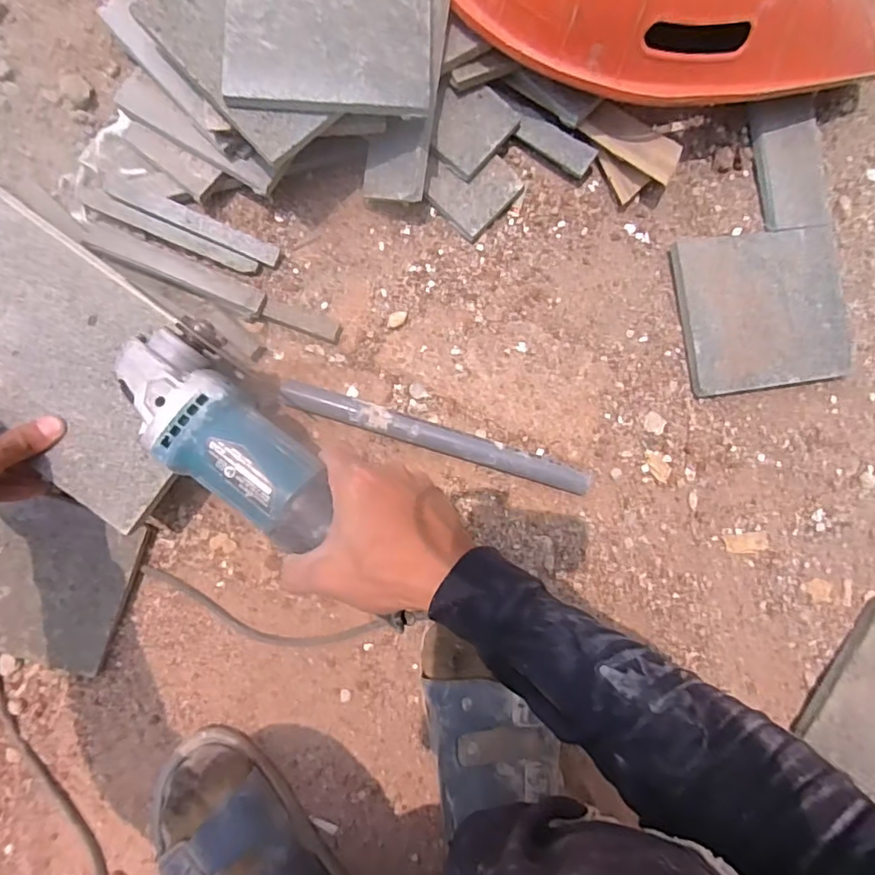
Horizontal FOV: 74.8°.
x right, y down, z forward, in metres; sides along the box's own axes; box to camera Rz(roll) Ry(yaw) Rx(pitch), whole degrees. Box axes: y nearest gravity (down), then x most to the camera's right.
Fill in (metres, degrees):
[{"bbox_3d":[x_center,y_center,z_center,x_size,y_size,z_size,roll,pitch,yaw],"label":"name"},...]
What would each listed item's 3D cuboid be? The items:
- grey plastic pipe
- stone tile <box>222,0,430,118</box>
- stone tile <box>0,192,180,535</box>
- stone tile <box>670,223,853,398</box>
[{"bbox_3d":[0.000,0.000,0.490,0.266,0.025,0.022,17,86,-5],"label":"grey plastic pipe"},{"bbox_3d":[-0.079,-0.308,0.419,0.145,0.011,0.136,1,93,-4],"label":"stone tile"},{"bbox_3d":[-0.303,-0.071,0.430,0.284,0.019,0.147,36,85,-3],"label":"stone tile"},{"bbox_3d":[0.293,-0.114,0.513,0.156,0.020,0.137,-8,88,-6],"label":"stone tile"}]

